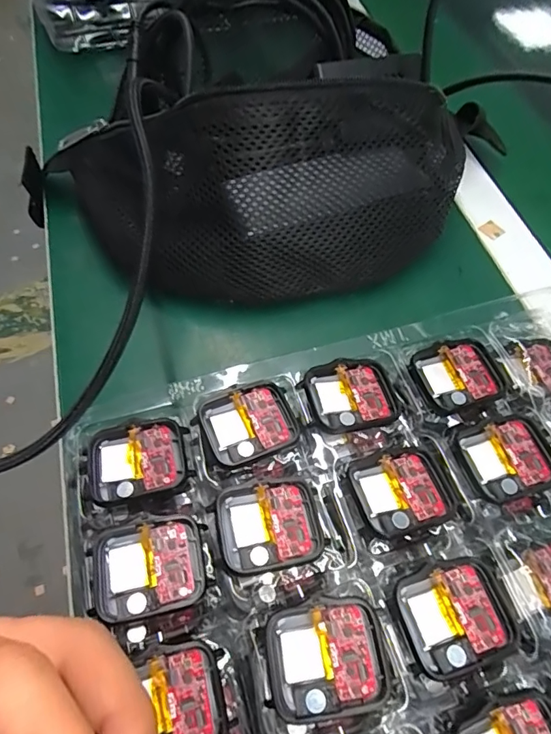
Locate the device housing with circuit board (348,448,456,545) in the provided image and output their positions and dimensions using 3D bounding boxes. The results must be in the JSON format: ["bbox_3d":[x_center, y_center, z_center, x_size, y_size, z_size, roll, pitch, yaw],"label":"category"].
[{"bbox_3d":[0.058,0.056,0.214,0.041,0.008,0.038,-13,62,-11],"label":"device housing with circuit board"}]

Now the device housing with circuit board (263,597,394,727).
[{"bbox_3d":[0.019,0.110,0.177,0.043,0.011,0.037,-7,61,-7],"label":"device housing with circuit board"}]

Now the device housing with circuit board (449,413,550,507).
[{"bbox_3d":[0.110,0.043,0.222,0.044,0.004,0.037,-14,62,-11],"label":"device housing with circuit board"}]

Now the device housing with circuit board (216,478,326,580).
[{"bbox_3d":[-0.002,0.068,0.201,0.043,0.008,0.037,-10,62,-9],"label":"device housing with circuit board"}]

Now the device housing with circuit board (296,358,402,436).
[{"bbox_3d":[0.038,0.014,0.233,0.045,0.007,0.038,-10,62,-9],"label":"device housing with circuit board"}]

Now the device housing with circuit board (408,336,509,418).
[{"bbox_3d":[0.096,0.004,0.247,0.045,0.006,0.038,-16,63,-12],"label":"device housing with circuit board"}]

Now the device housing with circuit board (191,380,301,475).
[{"bbox_3d":[-0.013,0.028,0.225,0.046,0.006,0.037,-21,64,-15],"label":"device housing with circuit board"}]

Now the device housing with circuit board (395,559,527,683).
[{"bbox_3d":[0.072,0.100,0.189,0.042,0.006,0.038,-15,63,-12],"label":"device housing with circuit board"}]

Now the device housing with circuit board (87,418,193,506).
[{"bbox_3d":[-0.063,0.044,0.218,0.045,0.008,0.038,-10,62,-9],"label":"device housing with circuit board"}]

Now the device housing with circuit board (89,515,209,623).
[{"bbox_3d":[-0.052,0.083,0.194,0.045,0.006,0.035,-11,62,-10],"label":"device housing with circuit board"}]

